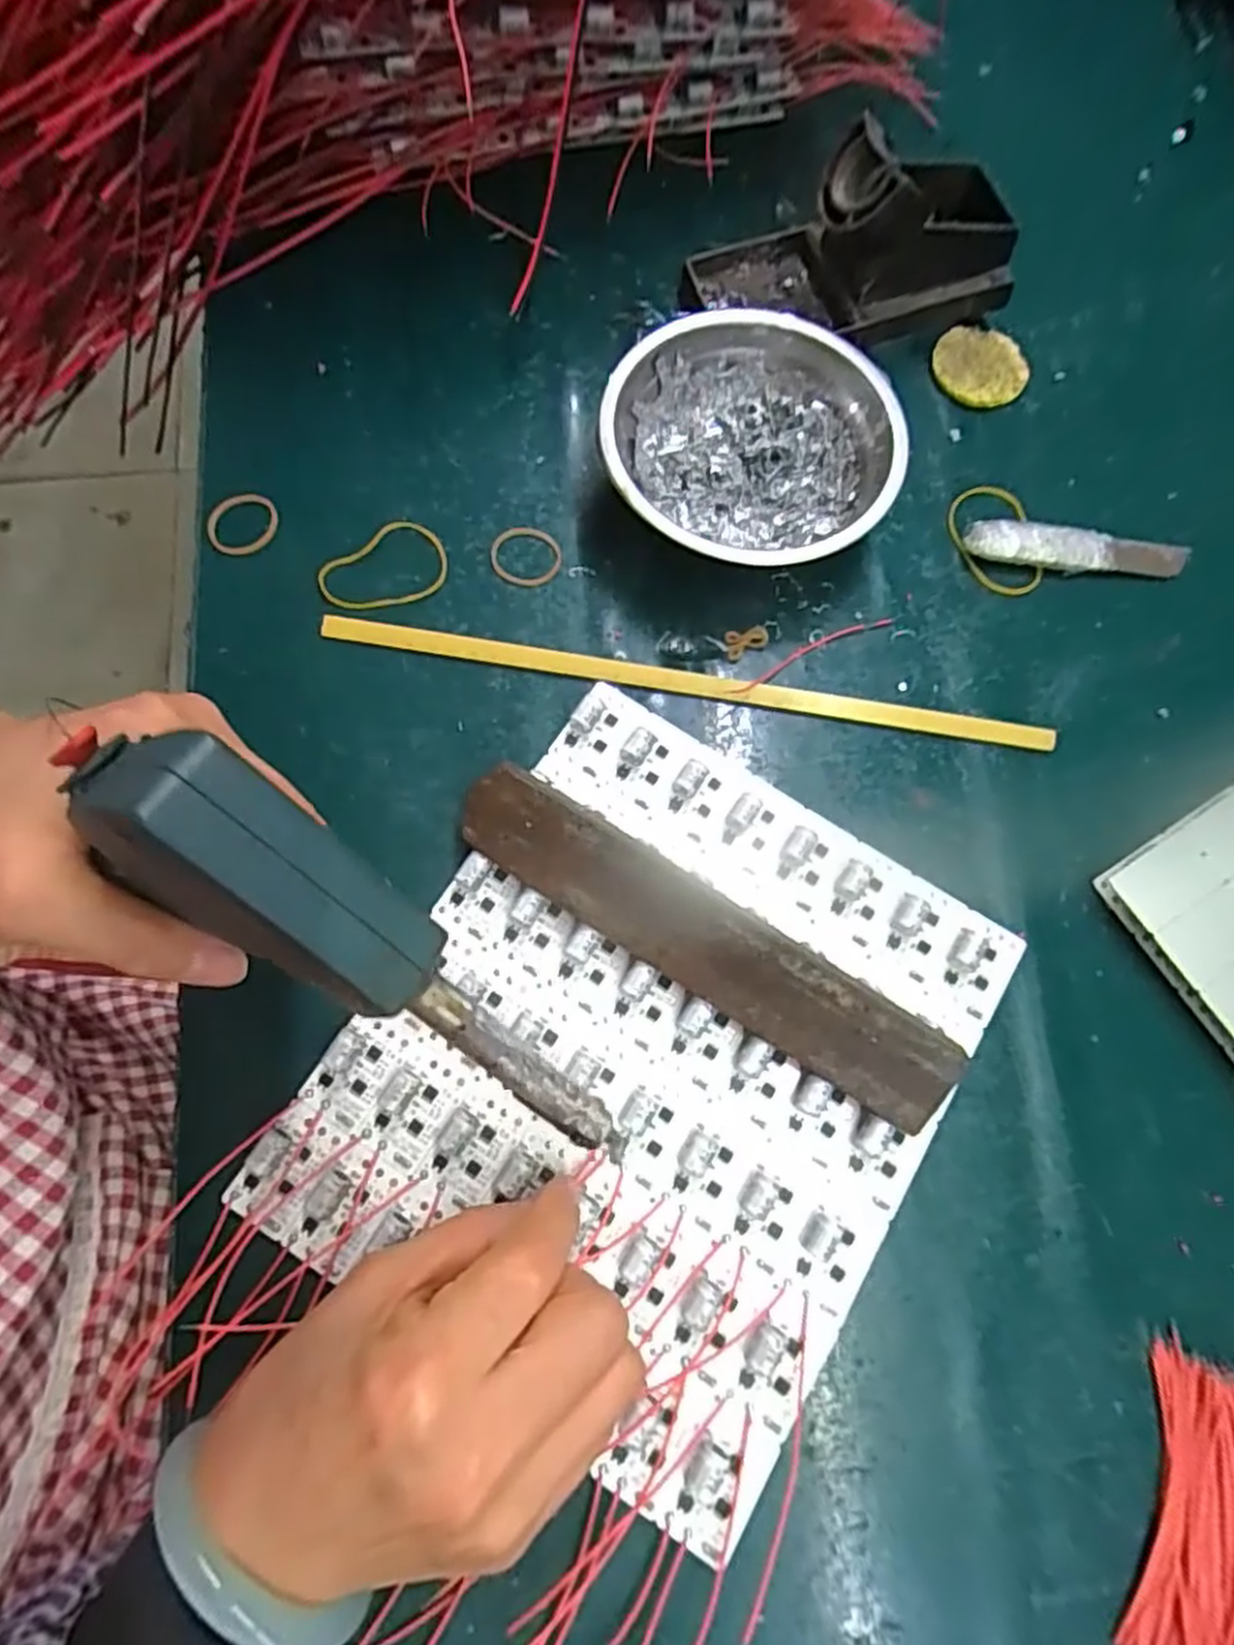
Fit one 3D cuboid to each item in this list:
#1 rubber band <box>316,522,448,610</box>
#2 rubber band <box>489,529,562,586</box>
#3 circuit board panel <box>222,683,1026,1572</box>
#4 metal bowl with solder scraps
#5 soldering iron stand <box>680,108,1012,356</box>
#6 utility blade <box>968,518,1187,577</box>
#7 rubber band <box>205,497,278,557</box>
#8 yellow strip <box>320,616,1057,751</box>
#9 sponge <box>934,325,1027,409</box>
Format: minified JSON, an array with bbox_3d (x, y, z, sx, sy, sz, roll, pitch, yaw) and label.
[{"bbox_3d":[-0.103,-0.112,0.340,0.056,0.004,0.039,-21,76,-8],"label":"rubber band"},{"bbox_3d":[-0.041,-0.120,0.347,0.032,0.004,0.031,0,74,-2],"label":"rubber band"},{"bbox_3d":[0.014,0.088,0.286,0.200,0.015,0.234,32,75,7],"label":"circuit board panel"},{"bbox_3d":[0.058,-0.162,0.344,0.122,0.039,0.123,0,74,-2],"label":"metal bowl with solder scraps"},{"bbox_3d":[0.114,-0.275,0.363,0.145,0.068,0.071,-16,75,-6],"label":"soldering iron stand"},{"bbox_3d":[0.213,-0.126,0.356,0.104,0.011,0.022,3,74,-1],"label":"utility blade"},{"bbox_3d":[-0.166,-0.132,0.344,0.032,0.007,0.024,-31,77,-10],"label":"rubber band"},{"bbox_3d":[0.030,-0.061,0.332,0.309,0.006,0.013,9,74,1],"label":"yellow strip"},{"bbox_3d":[0.182,-0.229,0.389,0.046,0.006,0.044,27,75,6],"label":"sponge"}]

